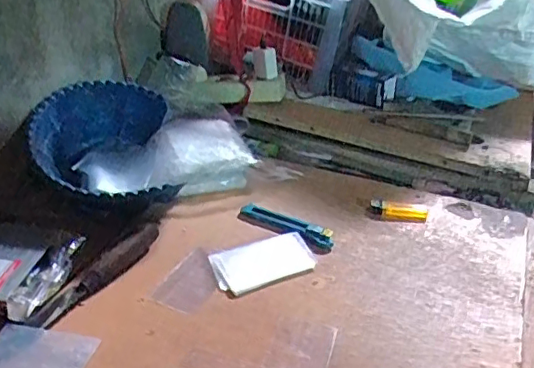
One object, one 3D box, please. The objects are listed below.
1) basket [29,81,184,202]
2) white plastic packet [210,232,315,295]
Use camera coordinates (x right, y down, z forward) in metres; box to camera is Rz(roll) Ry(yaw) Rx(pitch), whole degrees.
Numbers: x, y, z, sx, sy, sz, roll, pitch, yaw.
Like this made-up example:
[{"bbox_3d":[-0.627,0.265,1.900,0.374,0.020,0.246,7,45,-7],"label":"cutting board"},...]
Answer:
[{"bbox_3d":[-0.228,-0.051,0.788,0.187,0.089,0.225,-5,36,-14],"label":"basket"},{"bbox_3d":[-0.004,0.095,0.695,0.121,0.006,0.073,-8,33,-17],"label":"white plastic packet"}]

